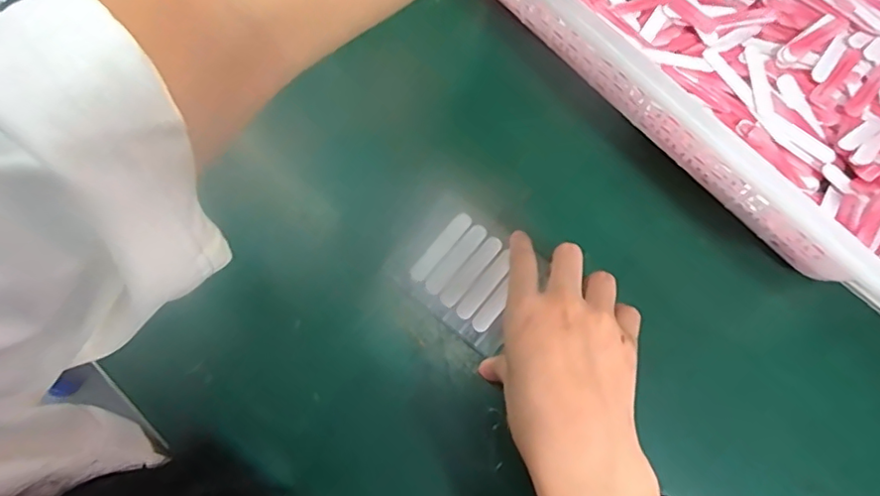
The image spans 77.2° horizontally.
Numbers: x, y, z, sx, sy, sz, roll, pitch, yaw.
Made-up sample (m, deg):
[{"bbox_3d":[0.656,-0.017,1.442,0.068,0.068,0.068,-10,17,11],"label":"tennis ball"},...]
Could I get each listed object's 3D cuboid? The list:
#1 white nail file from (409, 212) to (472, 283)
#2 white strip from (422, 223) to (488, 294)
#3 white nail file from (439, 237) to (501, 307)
[{"bbox_3d":[0.001,-0.001,0.340,0.011,0.004,0.052,39,79,10],"label":"white nail file"},{"bbox_3d":[0.010,0.006,0.336,0.011,0.004,0.052,40,79,10],"label":"white strip"},{"bbox_3d":[0.019,0.014,0.334,0.011,0.004,0.051,39,79,10],"label":"white nail file"}]

